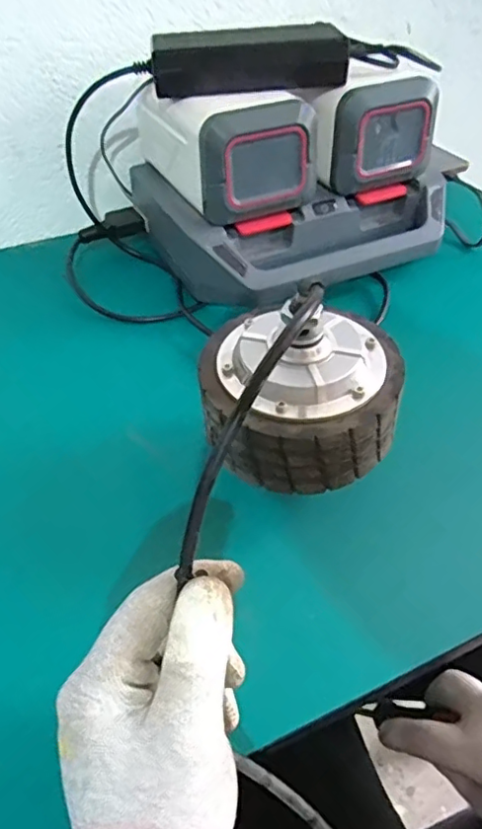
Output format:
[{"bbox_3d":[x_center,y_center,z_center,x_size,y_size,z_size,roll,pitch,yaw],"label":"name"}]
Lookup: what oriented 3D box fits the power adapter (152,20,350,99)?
[{"bbox_3d":[0.007,-0.315,0.502,0.169,0.042,0.068,-7,44,-5],"label":"power adapter"}]

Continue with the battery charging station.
[{"bbox_3d":[0.052,-0.262,0.583,0.298,0.145,0.255,-19,46,-17],"label":"battery charging station"}]

